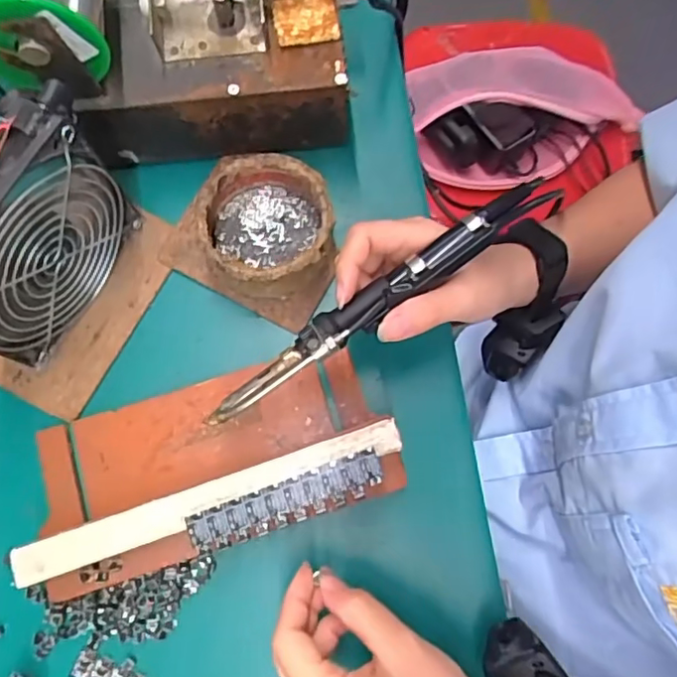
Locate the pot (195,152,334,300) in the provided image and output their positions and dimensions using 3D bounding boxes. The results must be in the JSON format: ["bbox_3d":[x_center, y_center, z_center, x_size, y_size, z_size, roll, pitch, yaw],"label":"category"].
[{"bbox_3d":[-0.047,-0.071,0.380,0.084,0.041,0.088,0,77,1],"label":"pot"}]

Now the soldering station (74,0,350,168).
[{"bbox_3d":[-0.080,-0.188,0.382,0.158,0.082,0.107,-6,77,0],"label":"soldering station"}]

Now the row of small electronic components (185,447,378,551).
[{"bbox_3d":[-0.028,0.089,0.322,0.108,0.004,0.023,-19,78,-5],"label":"row of small electronic components"}]

